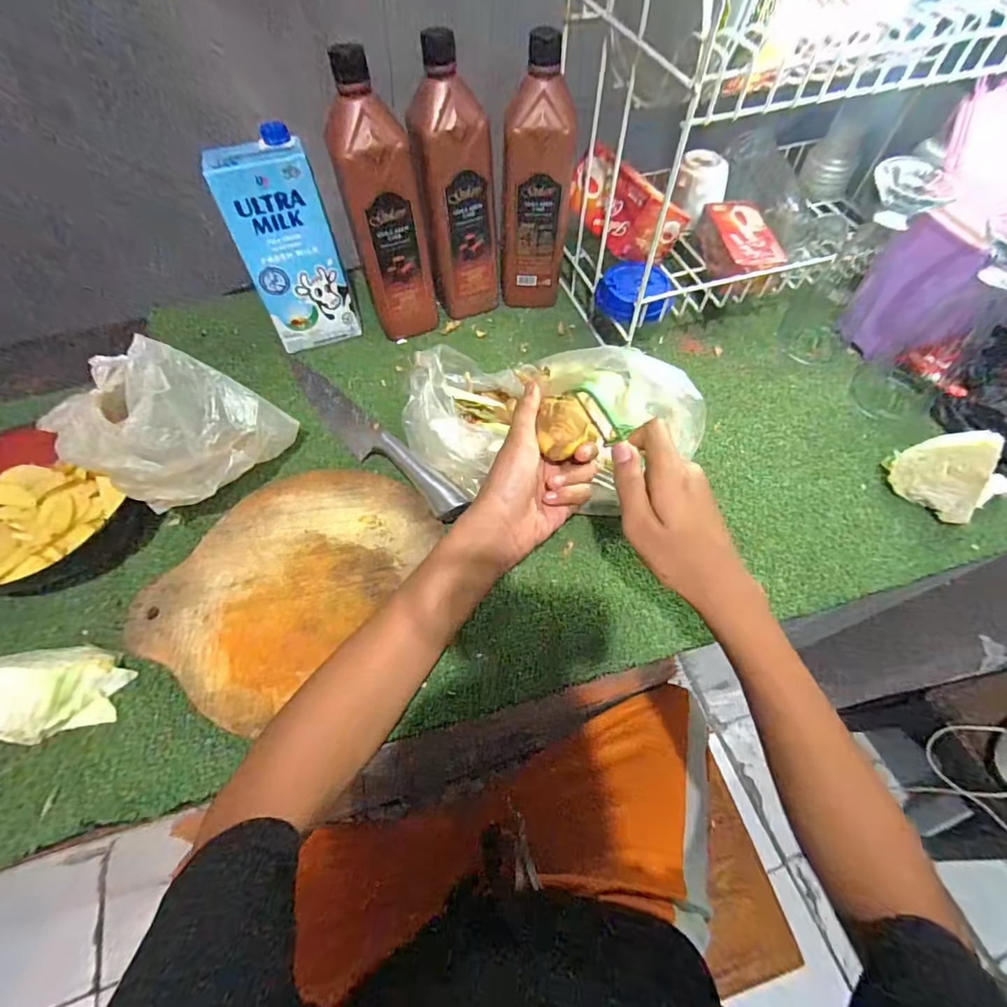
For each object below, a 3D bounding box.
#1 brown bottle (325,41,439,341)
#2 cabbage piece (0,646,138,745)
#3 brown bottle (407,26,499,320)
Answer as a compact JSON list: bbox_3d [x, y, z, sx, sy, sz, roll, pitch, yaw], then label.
[{"bbox_3d":[-0.118,-0.293,0.497,0.079,0.244,0.069,-12,60,-8],"label":"brown bottle"},{"bbox_3d":[-0.344,0.141,0.360,0.077,0.050,0.067,1,59,-1],"label":"cabbage piece"},{"bbox_3d":[-0.049,-0.326,0.522,0.077,0.244,0.079,-16,60,-10],"label":"brown bottle"}]

